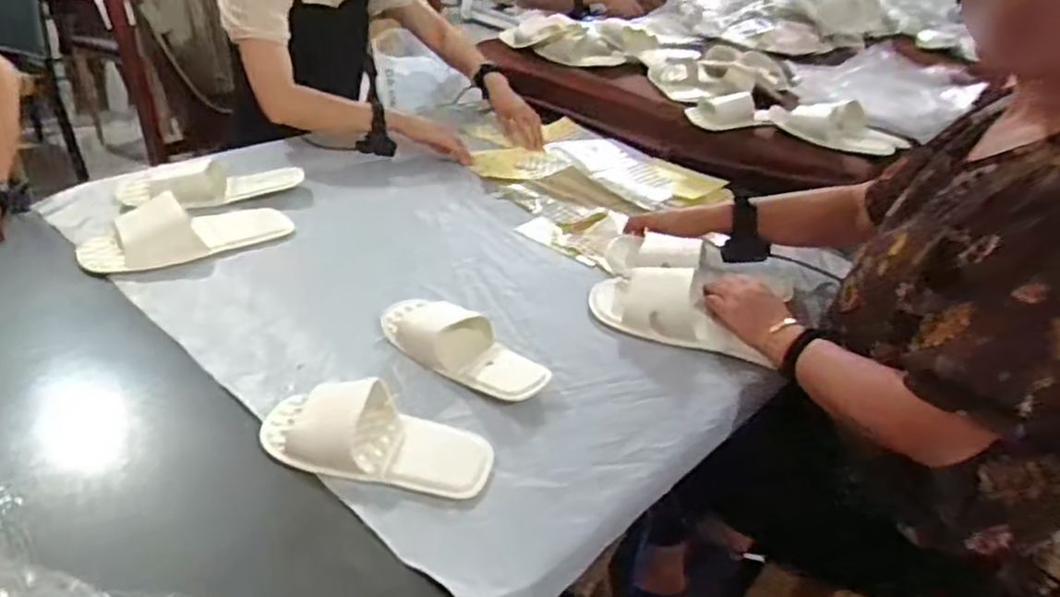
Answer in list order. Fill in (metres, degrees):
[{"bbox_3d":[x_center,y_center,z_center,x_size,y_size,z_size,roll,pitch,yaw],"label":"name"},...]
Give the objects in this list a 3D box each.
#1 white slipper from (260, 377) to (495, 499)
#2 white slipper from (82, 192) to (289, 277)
[{"bbox_3d":[-0.154,0.132,0.684,0.235,0.061,0.097,7,33,0],"label":"white slipper"},{"bbox_3d":[-0.469,-0.096,0.949,0.259,0.066,0.087,-19,41,-35],"label":"white slipper"}]

